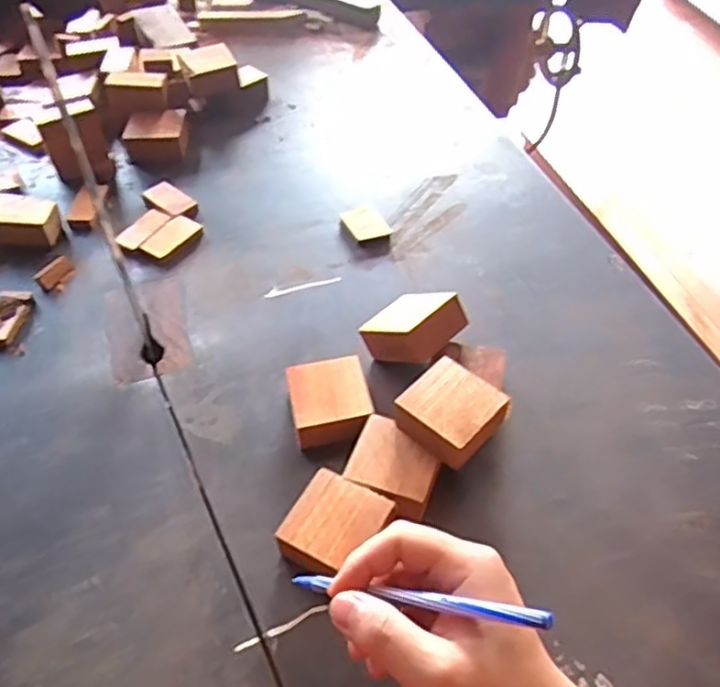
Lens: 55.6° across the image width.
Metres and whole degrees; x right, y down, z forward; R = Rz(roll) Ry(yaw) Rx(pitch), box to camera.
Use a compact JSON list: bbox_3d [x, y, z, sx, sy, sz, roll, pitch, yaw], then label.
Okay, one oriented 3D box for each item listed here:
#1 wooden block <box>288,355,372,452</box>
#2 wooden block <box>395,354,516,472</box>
[{"bbox_3d":[-0.021,0.045,0.496,0.055,0.029,0.062,-11,49,-8],"label":"wooden block"},{"bbox_3d":[0.061,0.046,0.454,0.060,0.025,0.058,36,62,26],"label":"wooden block"}]

